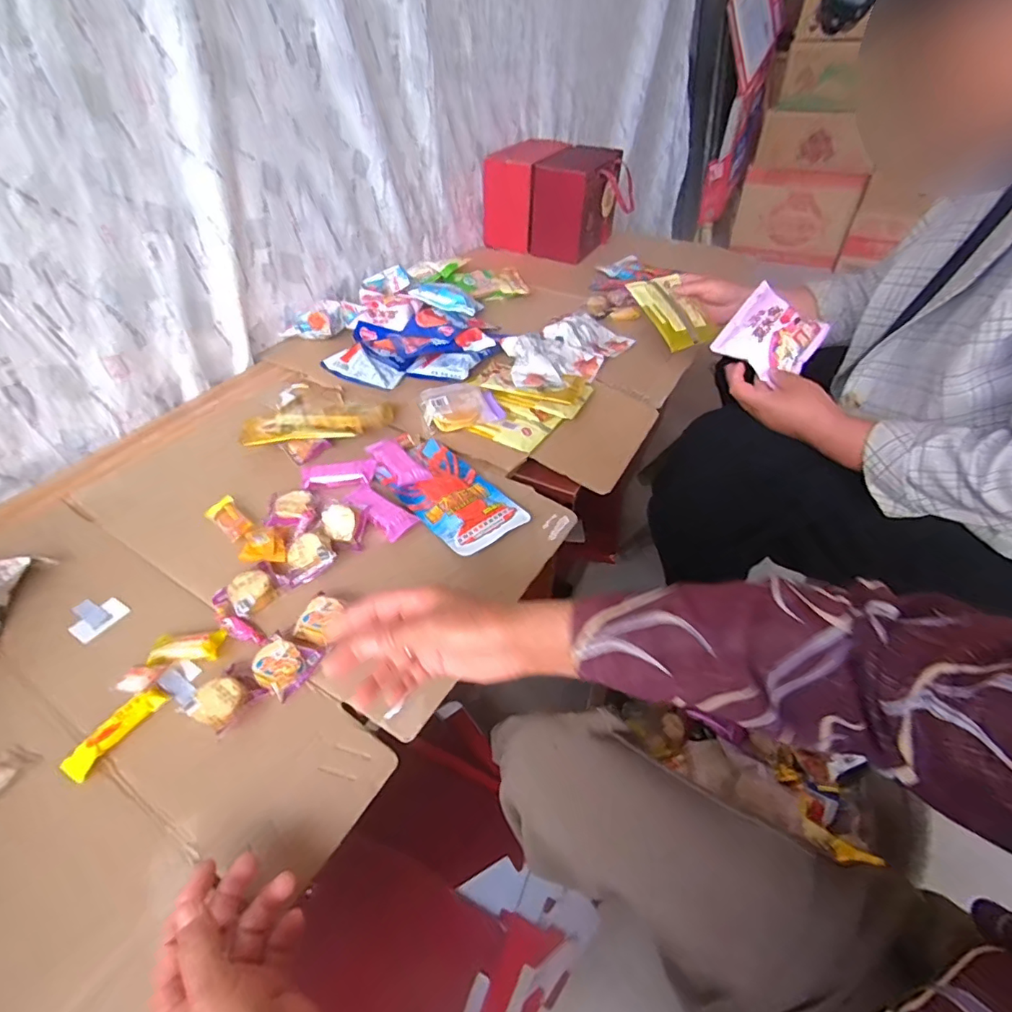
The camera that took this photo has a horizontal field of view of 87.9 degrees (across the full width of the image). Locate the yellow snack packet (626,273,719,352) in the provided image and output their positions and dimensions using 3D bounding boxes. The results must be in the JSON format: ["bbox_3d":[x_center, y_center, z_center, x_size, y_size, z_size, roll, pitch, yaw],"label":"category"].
[{"bbox_3d":[0.265,-0.303,0.826,0.094,0.023,0.140,-22,68,-16],"label":"yellow snack packet"}]

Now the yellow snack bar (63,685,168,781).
[{"bbox_3d":[-0.323,0.186,0.435,0.022,0.013,0.079,23,48,23],"label":"yellow snack bar"}]

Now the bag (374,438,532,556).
[{"bbox_3d":[-0.069,-0.013,0.635,0.097,0.017,0.185,-31,52,-29],"label":"bag"}]

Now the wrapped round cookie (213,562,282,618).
[{"bbox_3d":[-0.256,0.087,0.526,0.047,0.018,0.056,32,52,29],"label":"wrapped round cookie"}]

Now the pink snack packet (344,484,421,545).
[{"bbox_3d":[-0.145,0.004,0.608,0.086,0.016,0.041,30,51,28],"label":"pink snack packet"}]

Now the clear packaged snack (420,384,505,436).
[{"bbox_3d":[-0.065,-0.141,0.748,0.105,0.031,0.088,-12,45,-13],"label":"clear packaged snack"}]

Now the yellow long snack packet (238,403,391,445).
[{"bbox_3d":[-0.250,-0.112,0.708,0.195,0.038,0.065,-15,45,-15],"label":"yellow long snack packet"}]

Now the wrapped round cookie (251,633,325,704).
[{"bbox_3d":[-0.200,0.142,0.470,0.047,0.021,0.047,18,46,18],"label":"wrapped round cookie"}]

